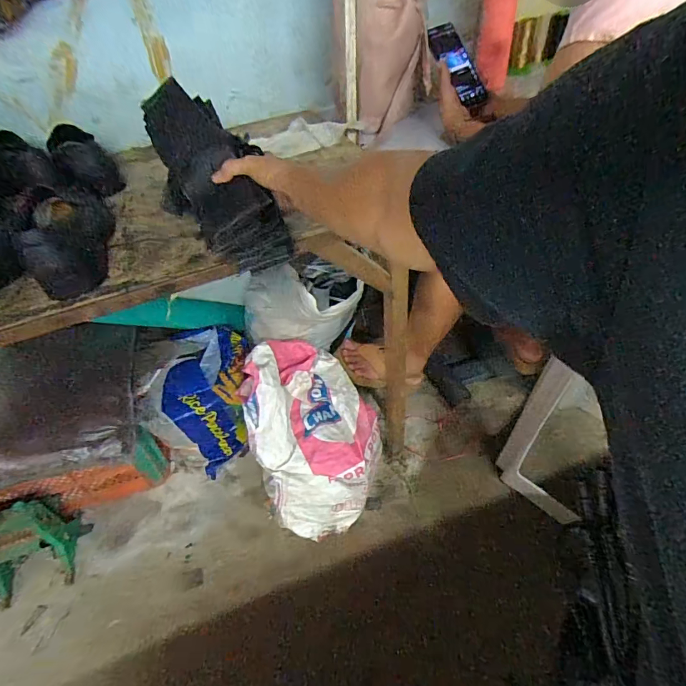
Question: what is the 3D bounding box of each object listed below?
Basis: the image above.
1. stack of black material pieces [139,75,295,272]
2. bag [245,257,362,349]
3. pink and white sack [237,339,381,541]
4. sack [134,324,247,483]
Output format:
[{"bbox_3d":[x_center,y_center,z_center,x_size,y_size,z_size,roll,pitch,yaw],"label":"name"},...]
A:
[{"bbox_3d":[-0.179,-0.231,0.586,0.124,0.074,0.310,-28,78,-22],"label":"stack of black material pieces"},{"bbox_3d":[-0.122,-0.069,1.051,0.332,0.217,0.142,3,43,12],"label":"bag"},{"bbox_3d":[-0.077,0.215,1.041,0.275,0.363,0.314,-22,44,-16],"label":"pink and white sack"},{"bbox_3d":[-0.366,0.173,1.186,0.248,0.341,0.292,-8,42,-1],"label":"sack"}]

